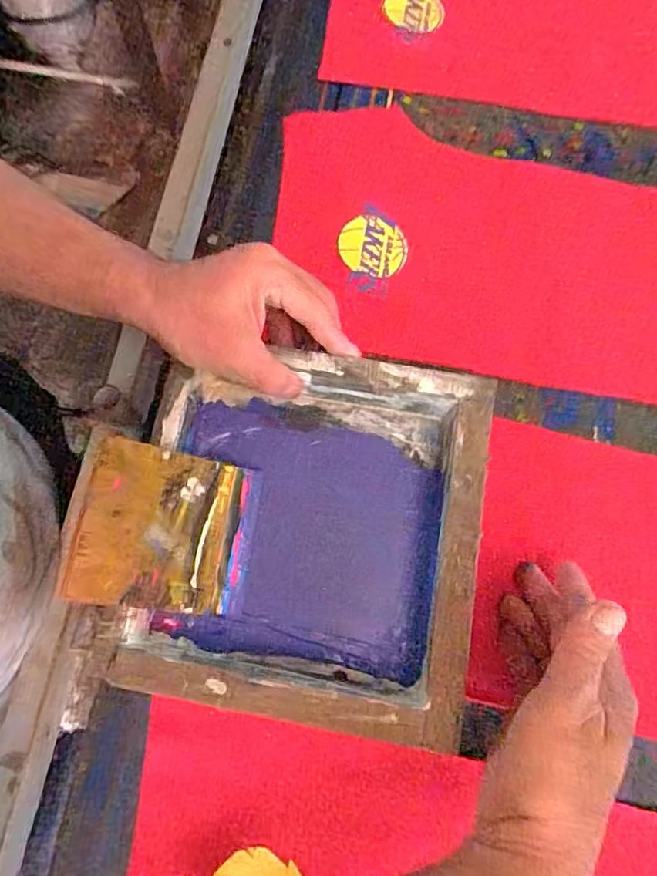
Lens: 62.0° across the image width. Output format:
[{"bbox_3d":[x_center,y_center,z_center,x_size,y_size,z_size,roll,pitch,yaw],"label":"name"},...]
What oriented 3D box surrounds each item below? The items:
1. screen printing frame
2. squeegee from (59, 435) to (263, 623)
[{"bbox_3d":[-0.018,0.061,0.383,0.225,0.061,0.232,9,75,2],"label":"screen printing frame"},{"bbox_3d":[-0.105,0.062,0.371,0.122,0.019,0.102,18,72,-31],"label":"squeegee"}]

